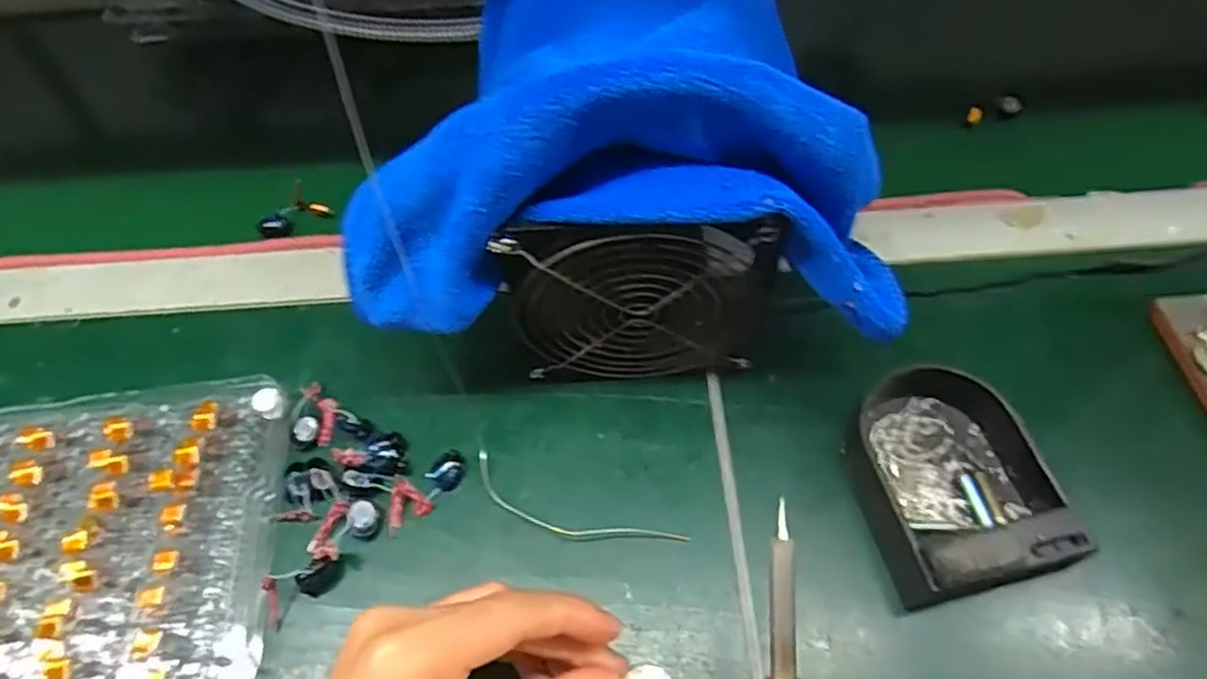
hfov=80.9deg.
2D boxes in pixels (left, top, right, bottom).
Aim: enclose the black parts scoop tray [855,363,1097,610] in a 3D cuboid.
[{"bbox_3d":[0.157,0.060,0.324,0.081,0.035,0.105,-13,57,-6],"label":"black parts scoop tray"}]

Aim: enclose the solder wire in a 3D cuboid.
[{"bbox_3d":[-0.015,0.083,0.338,0.109,0.007,0.022,19,60,15],"label":"solder wire"}]

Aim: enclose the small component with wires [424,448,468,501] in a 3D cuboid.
[{"bbox_3d":[-0.078,0.067,0.349,0.016,0.004,0.025,26,61,18],"label":"small component with wires"}]

